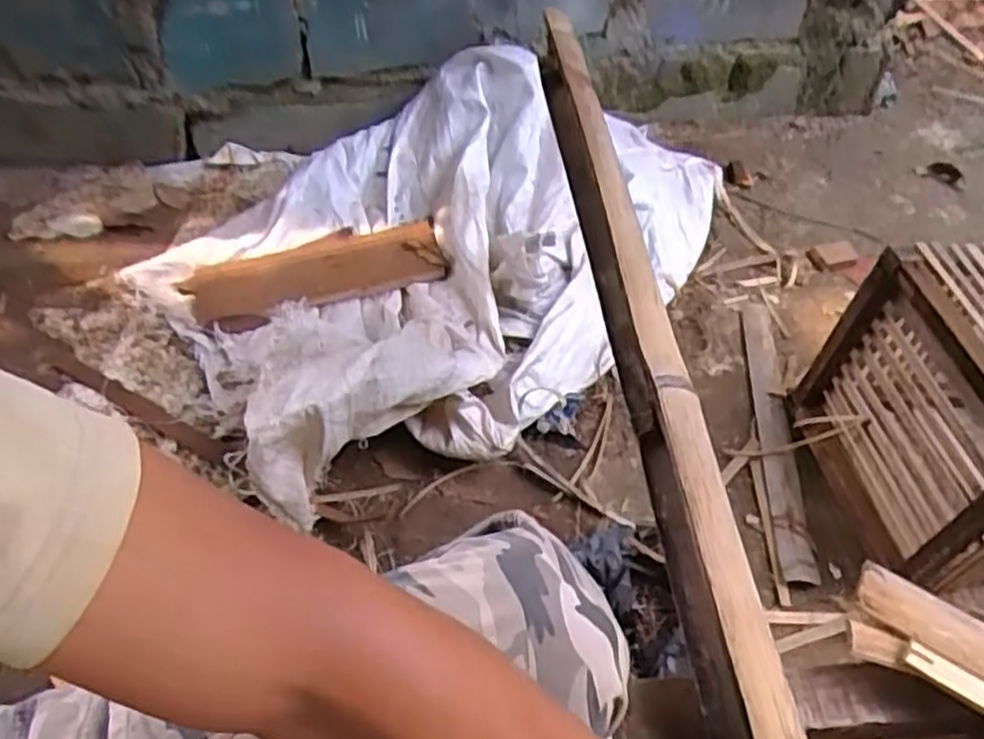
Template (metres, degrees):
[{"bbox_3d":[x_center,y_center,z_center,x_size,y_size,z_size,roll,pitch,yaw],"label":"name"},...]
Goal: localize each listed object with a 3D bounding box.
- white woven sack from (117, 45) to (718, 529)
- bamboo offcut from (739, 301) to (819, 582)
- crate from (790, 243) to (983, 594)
[{"bbox_3d":[-0.022,-0.235,1.202,0.920,0.218,0.673,-28,57,-24],"label":"white woven sack"},{"bbox_3d":[0.392,0.075,1.075,0.047,0.020,0.483,6,50,1],"label":"bamboo offcut"},{"bbox_3d":[0.637,0.051,0.941,0.390,0.300,0.311,-6,51,-9],"label":"crate"}]

